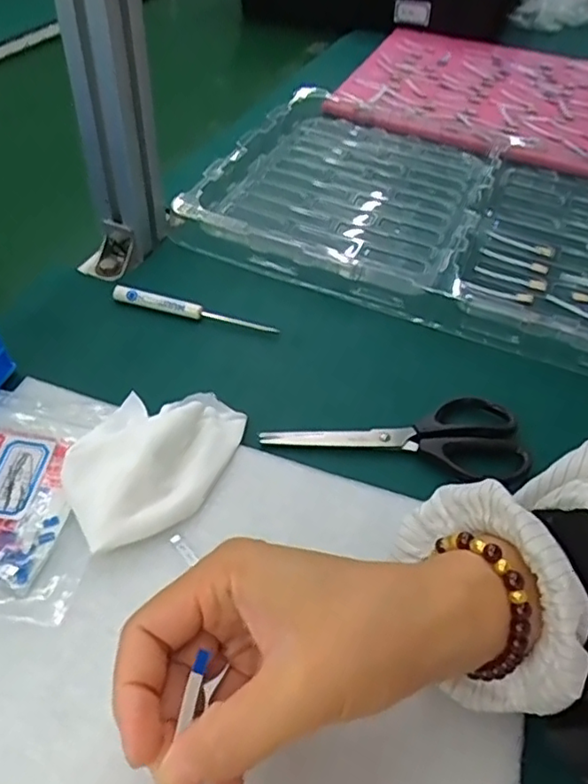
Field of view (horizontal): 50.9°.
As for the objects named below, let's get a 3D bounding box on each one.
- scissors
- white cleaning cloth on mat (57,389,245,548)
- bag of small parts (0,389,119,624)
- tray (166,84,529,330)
[{"bbox_3d":[0.065,0.022,0.401,0.162,0.013,0.065,9,47,3],"label":"scissors"},{"bbox_3d":[-0.082,0.033,0.350,0.074,0.027,0.114,20,49,13],"label":"white cleaning cloth on mat"},{"bbox_3d":[-0.152,0.052,0.342,0.093,0.010,0.137,6,47,0],"label":"bag of small parts"},{"bbox_3d":[0.064,-0.210,0.605,0.247,0.034,0.333,19,49,12],"label":"tray"}]

